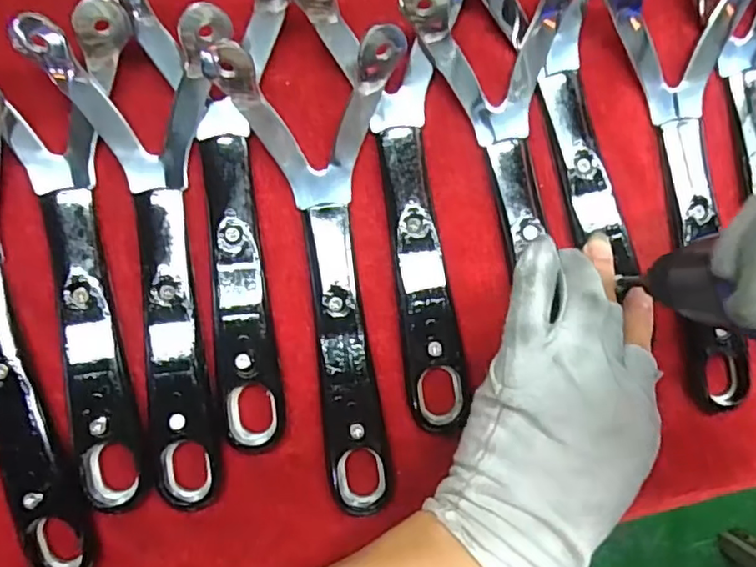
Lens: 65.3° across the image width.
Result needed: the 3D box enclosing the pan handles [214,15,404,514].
[{"bbox_3d":[-0.022,0.000,0.280,0.079,0.028,0.216,-6,90,-5],"label":"pan handles"}]

